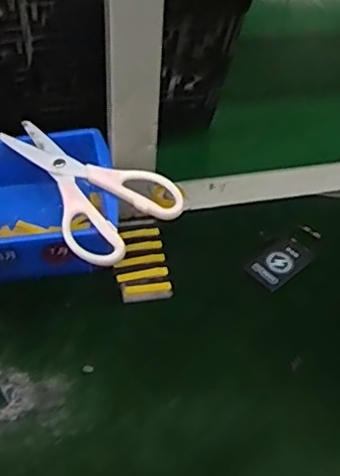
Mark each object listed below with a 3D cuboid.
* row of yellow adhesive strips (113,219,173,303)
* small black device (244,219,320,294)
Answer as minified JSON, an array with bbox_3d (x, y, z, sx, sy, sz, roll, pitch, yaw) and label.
[{"bbox_3d":[-0.028,0.020,0.548,0.046,0.009,0.091,-6,49,-9],"label":"row of yellow adhesive strips"},{"bbox_3d":[0.112,0.017,0.551,0.093,0.004,0.037,-34,58,-29],"label":"small black device"}]

